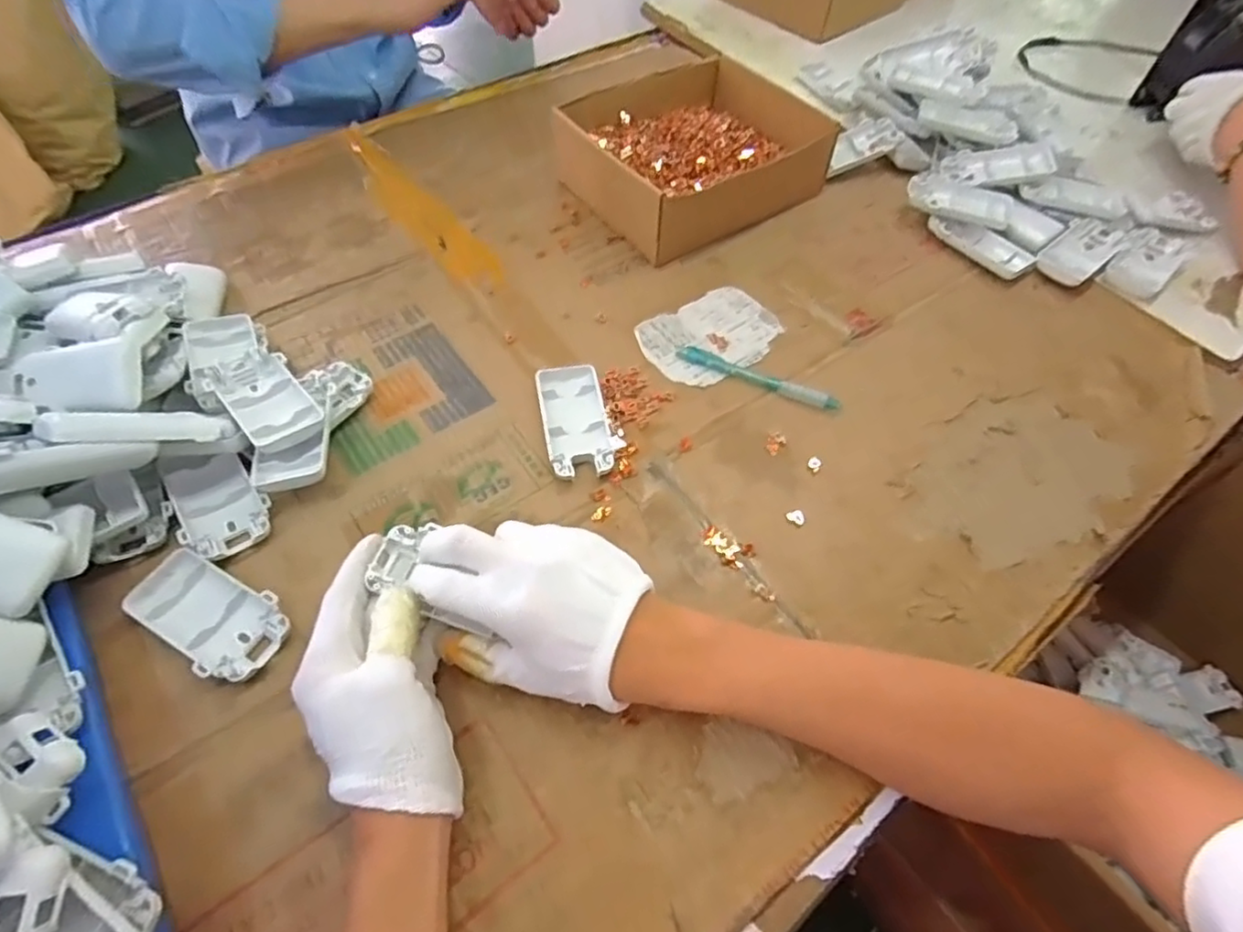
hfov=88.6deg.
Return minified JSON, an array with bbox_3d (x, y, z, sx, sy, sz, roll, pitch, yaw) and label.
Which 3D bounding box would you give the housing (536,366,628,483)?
[{"bbox_3d":[-0.031,-0.032,0.464,0.051,0.015,0.092,-9,59,-8],"label":"housing"}]

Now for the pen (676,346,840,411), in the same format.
[{"bbox_3d":[0.106,-0.070,0.500,0.131,0.010,0.015,24,60,12],"label":"pen"}]

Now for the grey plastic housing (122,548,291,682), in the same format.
[{"bbox_3d":[-0.245,0.086,0.379,0.105,0.016,0.050,31,61,15],"label":"grey plastic housing"}]

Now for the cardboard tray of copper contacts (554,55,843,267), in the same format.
[{"bbox_3d":[0.072,-0.306,0.622,0.229,0.065,0.188,-28,63,-19],"label":"cardboard tray of copper contacts"}]

